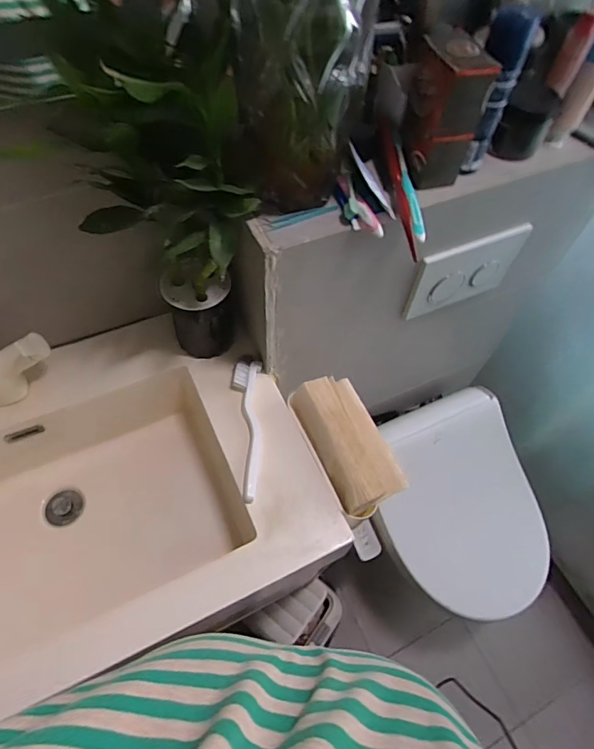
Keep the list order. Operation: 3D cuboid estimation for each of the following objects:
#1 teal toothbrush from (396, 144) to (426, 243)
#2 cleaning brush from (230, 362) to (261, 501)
[{"bbox_3d":[0.150,-0.245,0.589,0.018,0.022,0.168,-1,58,-5],"label":"teal toothbrush"},{"bbox_3d":[-0.082,0.082,0.701,0.047,0.027,0.233,1,58,-4],"label":"cleaning brush"}]

